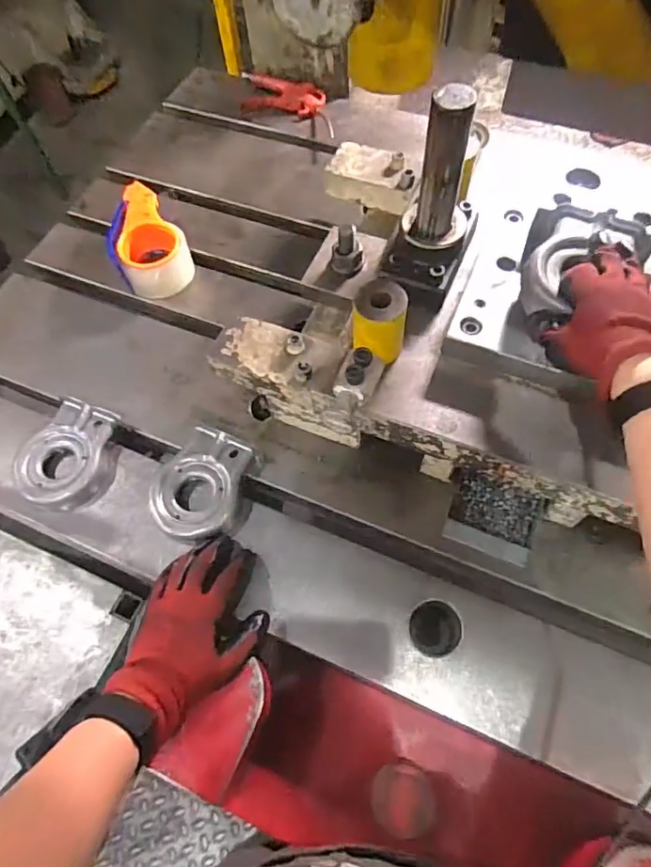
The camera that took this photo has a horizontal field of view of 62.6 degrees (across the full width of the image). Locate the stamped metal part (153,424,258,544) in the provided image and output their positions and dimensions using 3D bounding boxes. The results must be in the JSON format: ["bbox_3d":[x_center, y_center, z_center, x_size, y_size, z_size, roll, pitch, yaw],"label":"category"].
[{"bbox_3d":[-0.134,0.054,0.581,0.092,0.033,0.117,14,64,10],"label":"stamped metal part"}]

